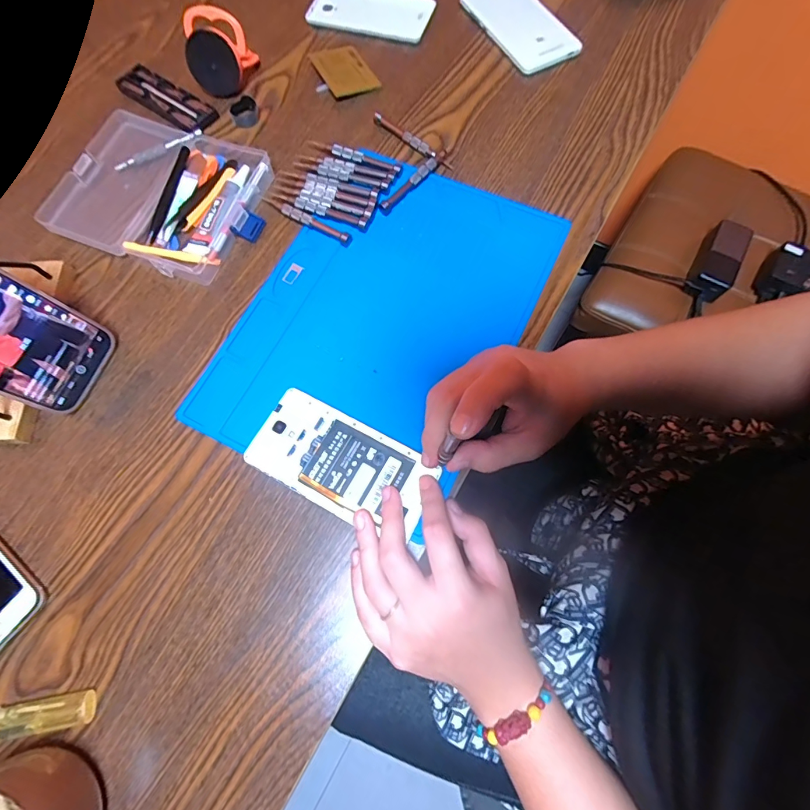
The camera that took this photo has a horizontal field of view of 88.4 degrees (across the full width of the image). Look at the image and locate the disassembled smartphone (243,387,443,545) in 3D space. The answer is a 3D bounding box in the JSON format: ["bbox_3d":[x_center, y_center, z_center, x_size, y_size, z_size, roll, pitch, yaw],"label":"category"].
[{"bbox_3d":[-0.049,0.044,0.320,0.139,0.006,0.069,27,75,11],"label":"disassembled smartphone"}]

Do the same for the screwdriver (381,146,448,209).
[{"bbox_3d":[0.010,-0.222,0.410,0.011,0.012,0.093,42,78,14],"label":"screwdriver"}]

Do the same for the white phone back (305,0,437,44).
[{"bbox_3d":[-0.042,-0.473,0.498,0.145,0.008,0.077,17,73,8],"label":"white phone back"}]

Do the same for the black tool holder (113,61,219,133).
[{"bbox_3d":[-0.267,-0.340,0.463,0.129,0.011,0.041,37,77,13],"label":"black tool holder"}]

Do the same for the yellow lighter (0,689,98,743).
[{"bbox_3d":[-0.248,0.209,0.277,0.080,0.009,0.020,-10,71,-1],"label":"yellow lighter"}]

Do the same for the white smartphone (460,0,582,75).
[{"bbox_3d":[0.131,-0.441,0.478,0.071,0.010,0.155,-28,73,-7],"label":"white smartphone"}]

